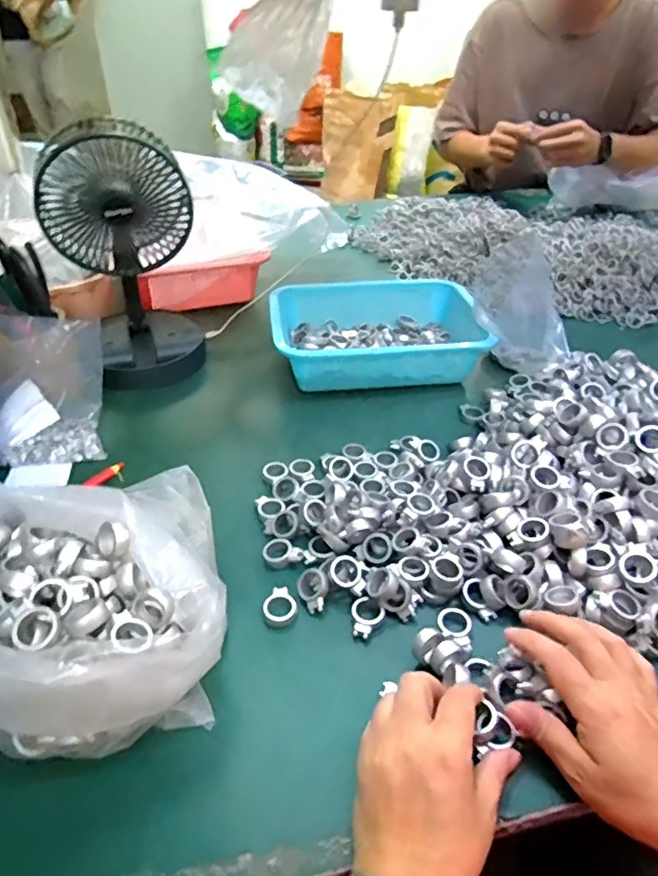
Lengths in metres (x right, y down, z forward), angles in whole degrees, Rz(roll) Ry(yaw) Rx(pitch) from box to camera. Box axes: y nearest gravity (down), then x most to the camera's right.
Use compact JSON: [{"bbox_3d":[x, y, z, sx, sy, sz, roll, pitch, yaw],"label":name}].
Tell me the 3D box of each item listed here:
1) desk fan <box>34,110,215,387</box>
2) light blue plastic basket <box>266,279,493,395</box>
[{"bbox_3d":[-0.242,-0.209,0.701,0.157,0.258,0.145,-15,40,-19],"label":"desk fan"},{"bbox_3d":[0.062,-0.140,0.759,0.265,0.064,0.185,-2,38,-4],"label":"light blue plastic basket"}]

